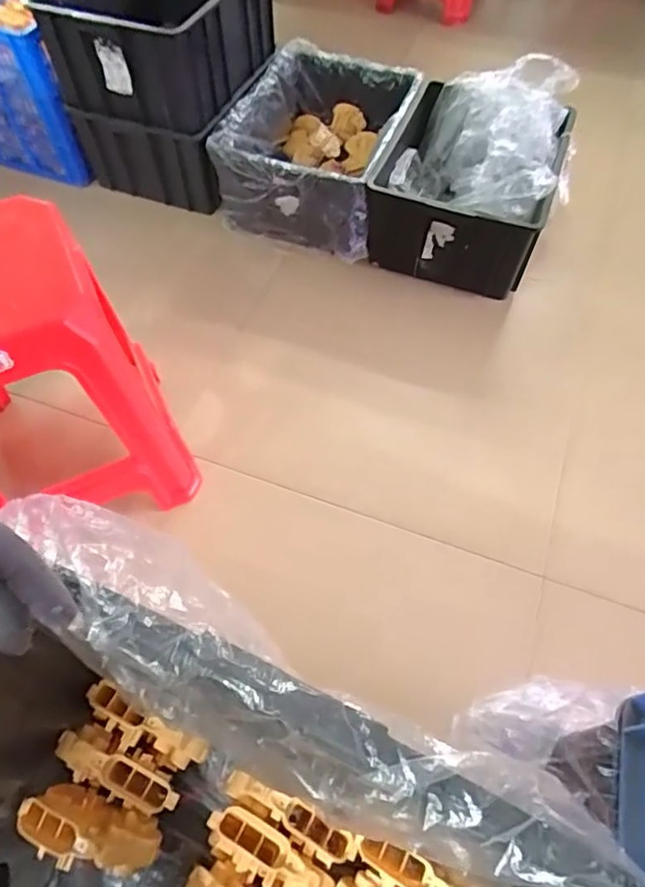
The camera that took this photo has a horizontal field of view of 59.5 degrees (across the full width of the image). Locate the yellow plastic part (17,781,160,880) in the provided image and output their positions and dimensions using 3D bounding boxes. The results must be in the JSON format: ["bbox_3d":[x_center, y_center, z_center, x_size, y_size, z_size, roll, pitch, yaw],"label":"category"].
[{"bbox_3d":[-0.176,0.292,0.426,0.107,0.043,0.045,16,60,10],"label":"yellow plastic part"}]

